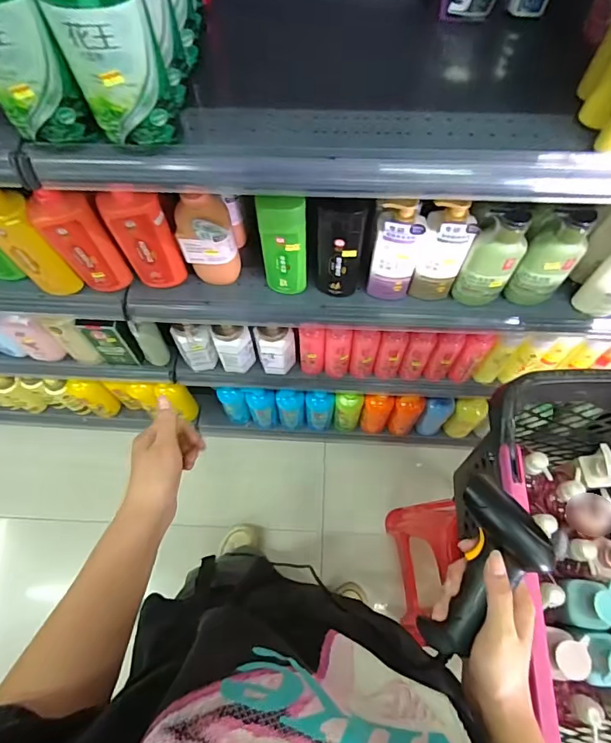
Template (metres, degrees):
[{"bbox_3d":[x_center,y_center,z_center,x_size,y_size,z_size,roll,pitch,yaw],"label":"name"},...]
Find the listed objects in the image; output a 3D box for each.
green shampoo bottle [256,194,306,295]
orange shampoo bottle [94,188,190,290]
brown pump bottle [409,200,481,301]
[{"bbox_3d":[-0.035,-0.199,0.748,0.072,0.202,0.043,-4,70,-2],"label":"green shampoo bottle"},{"bbox_3d":[-0.259,-0.210,0.748,0.086,0.212,0.036,-5,70,-2],"label":"orange shampoo bottle"},{"bbox_3d":[0.220,-0.188,0.736,0.078,0.197,0.052,19,71,6],"label":"brown pump bottle"}]

